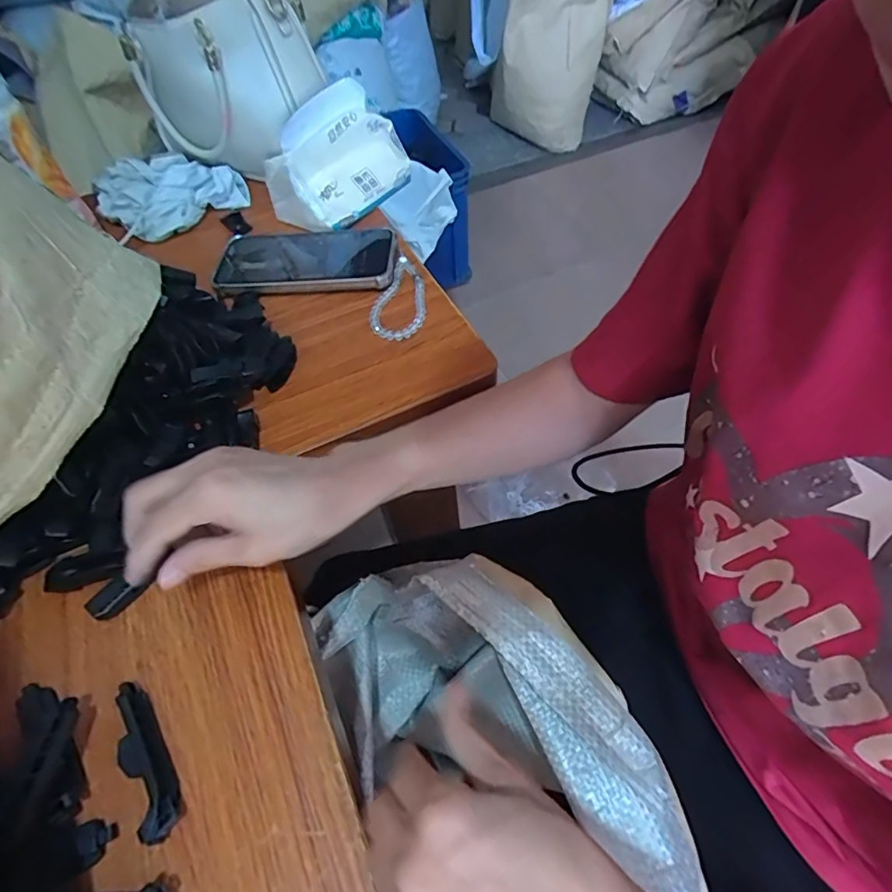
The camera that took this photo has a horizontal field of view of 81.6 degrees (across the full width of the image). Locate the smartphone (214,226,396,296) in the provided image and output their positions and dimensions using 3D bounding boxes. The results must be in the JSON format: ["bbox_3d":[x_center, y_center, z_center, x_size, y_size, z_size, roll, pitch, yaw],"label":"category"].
[{"bbox_3d":[-0.134,-0.183,0.501,0.168,0.014,0.090,-4,58,3],"label":"smartphone"}]

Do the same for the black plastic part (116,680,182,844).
[{"bbox_3d":[-0.152,0.156,0.260,0.019,0.015,0.076,-33,59,-19],"label":"black plastic part"}]

